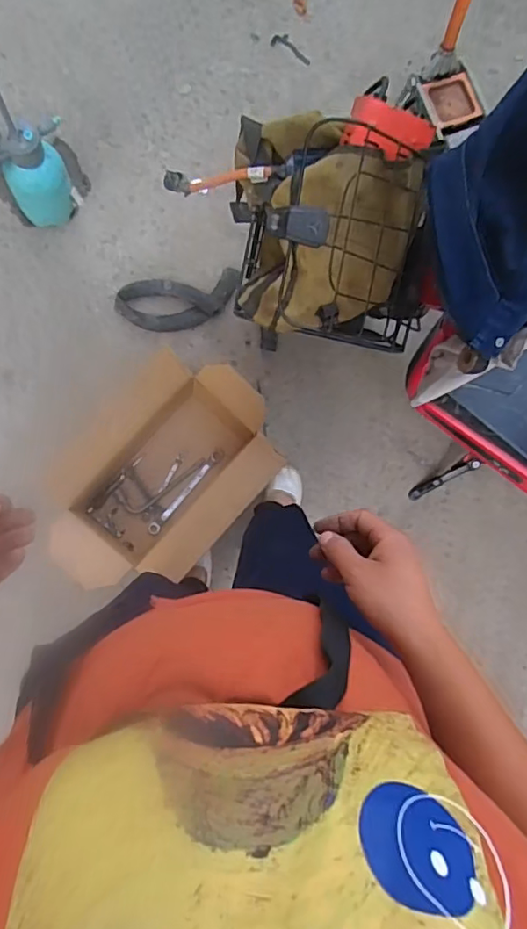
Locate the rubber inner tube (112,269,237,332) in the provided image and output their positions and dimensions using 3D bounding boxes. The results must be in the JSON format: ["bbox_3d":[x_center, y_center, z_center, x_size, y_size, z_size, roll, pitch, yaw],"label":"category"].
[{"bbox_3d":[-0.208,-0.414,1.410,0.313,0.034,0.138,-10,87,-9],"label":"rubber inner tube"}]

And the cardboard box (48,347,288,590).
[{"bbox_3d":[-0.231,0.022,1.267,0.351,0.275,0.514,44,81,-3],"label":"cardboard box"}]

